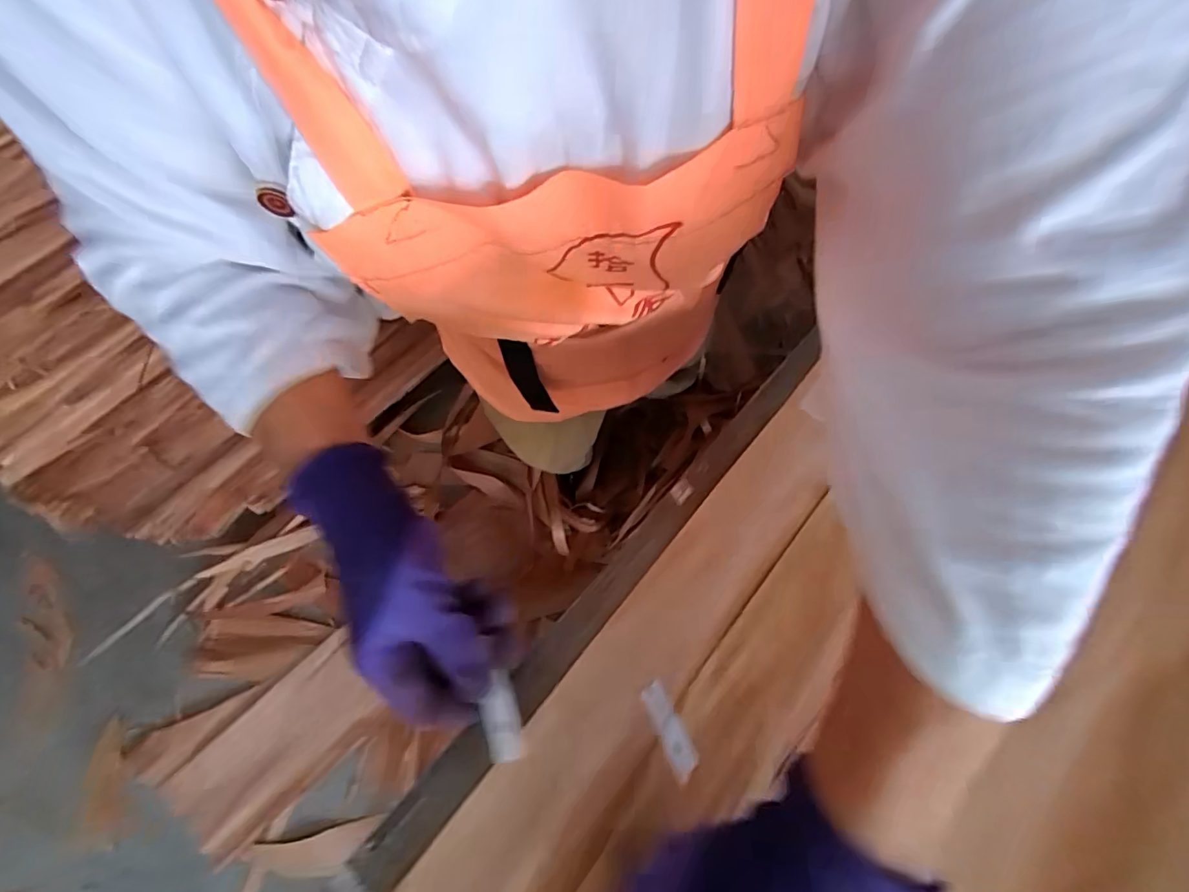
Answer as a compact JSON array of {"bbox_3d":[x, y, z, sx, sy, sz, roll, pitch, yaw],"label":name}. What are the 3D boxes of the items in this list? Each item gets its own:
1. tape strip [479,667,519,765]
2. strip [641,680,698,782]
[{"bbox_3d":[-0.051,0.147,0.273,0.018,0.006,0.042,-7,74,-6],"label":"tape strip"},{"bbox_3d":[0.043,0.164,0.293,0.016,0.006,0.049,-22,72,-11],"label":"strip"}]

